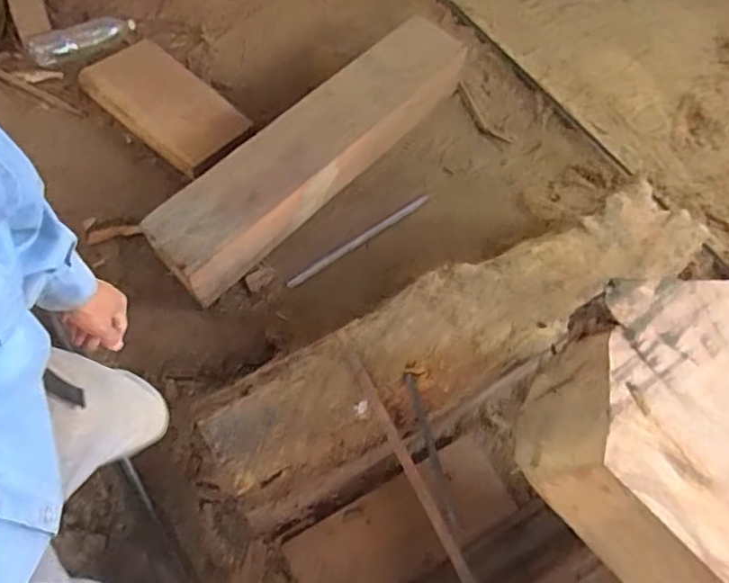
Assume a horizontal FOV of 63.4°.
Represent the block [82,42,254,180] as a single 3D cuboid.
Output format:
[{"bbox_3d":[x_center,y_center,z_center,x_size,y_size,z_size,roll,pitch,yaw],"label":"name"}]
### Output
[{"bbox_3d":[-0.557,-0.525,1.672,0.479,0.052,0.245,36,68,11],"label":"block"}]

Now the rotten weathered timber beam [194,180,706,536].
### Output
[{"bbox_3d":[0.227,0.088,1.344,1.218,0.234,0.321,-28,69,-18],"label":"rotten weathered timber beam"}]

